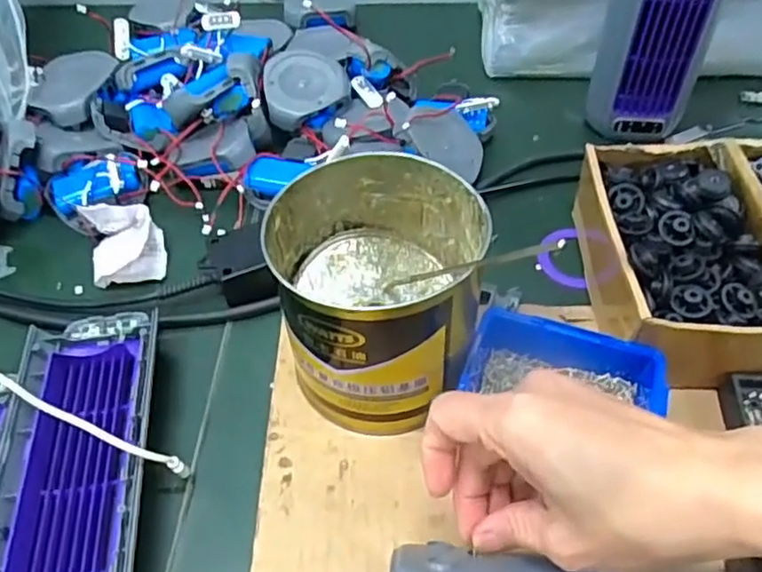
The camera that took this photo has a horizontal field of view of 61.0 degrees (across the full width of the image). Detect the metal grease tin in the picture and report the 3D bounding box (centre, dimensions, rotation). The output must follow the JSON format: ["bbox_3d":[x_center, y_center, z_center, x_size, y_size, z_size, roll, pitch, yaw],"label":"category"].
[{"bbox_3d":[-0.003,0.006,0.393,0.119,0.113,0.125,-1,52,1],"label":"metal grease tin"}]

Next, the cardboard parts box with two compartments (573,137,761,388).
[{"bbox_3d":[0.249,-0.022,0.433,0.212,0.072,0.181,-1,52,1],"label":"cardboard parts box with two compartments"}]

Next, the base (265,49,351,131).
[{"bbox_3d":[-0.071,-0.180,0.584,0.079,0.025,0.066,-32,78,-16],"label":"base"}]

